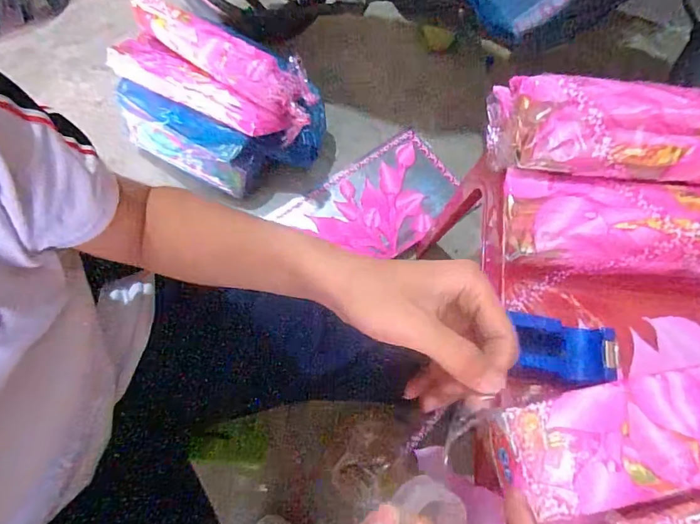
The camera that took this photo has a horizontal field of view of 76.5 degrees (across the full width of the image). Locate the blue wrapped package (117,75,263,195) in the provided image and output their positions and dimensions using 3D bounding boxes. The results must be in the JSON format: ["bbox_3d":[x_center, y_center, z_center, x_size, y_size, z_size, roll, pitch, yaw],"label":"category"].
[{"bbox_3d":[-0.356,-0.262,0.974,0.326,0.126,0.092,24,72,8],"label":"blue wrapped package"}]

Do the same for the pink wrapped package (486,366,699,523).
[{"bbox_3d":[0.309,0.127,0.360,0.378,0.044,0.085,-10,70,-4],"label":"pink wrapped package"}]

